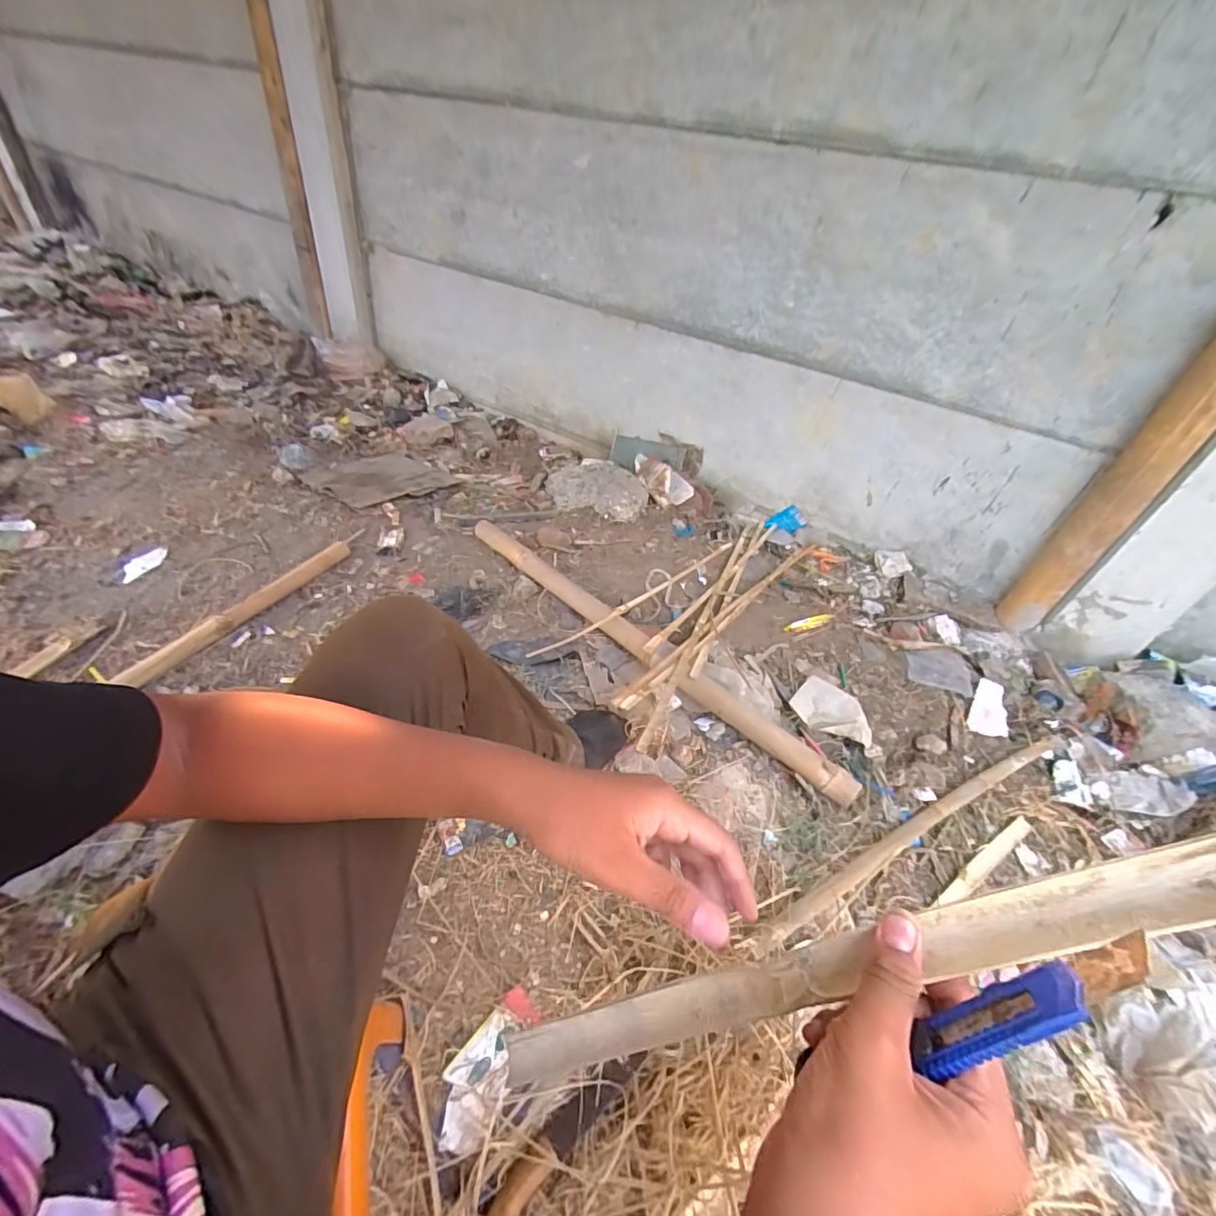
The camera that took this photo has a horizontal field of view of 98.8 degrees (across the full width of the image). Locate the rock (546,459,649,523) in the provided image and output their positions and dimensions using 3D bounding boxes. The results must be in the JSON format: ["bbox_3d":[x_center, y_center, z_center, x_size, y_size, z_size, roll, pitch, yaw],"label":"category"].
[{"bbox_3d":[-0.037,-0.354,1.503,0.243,0.082,0.325,-9,44,-18],"label":"rock"}]

